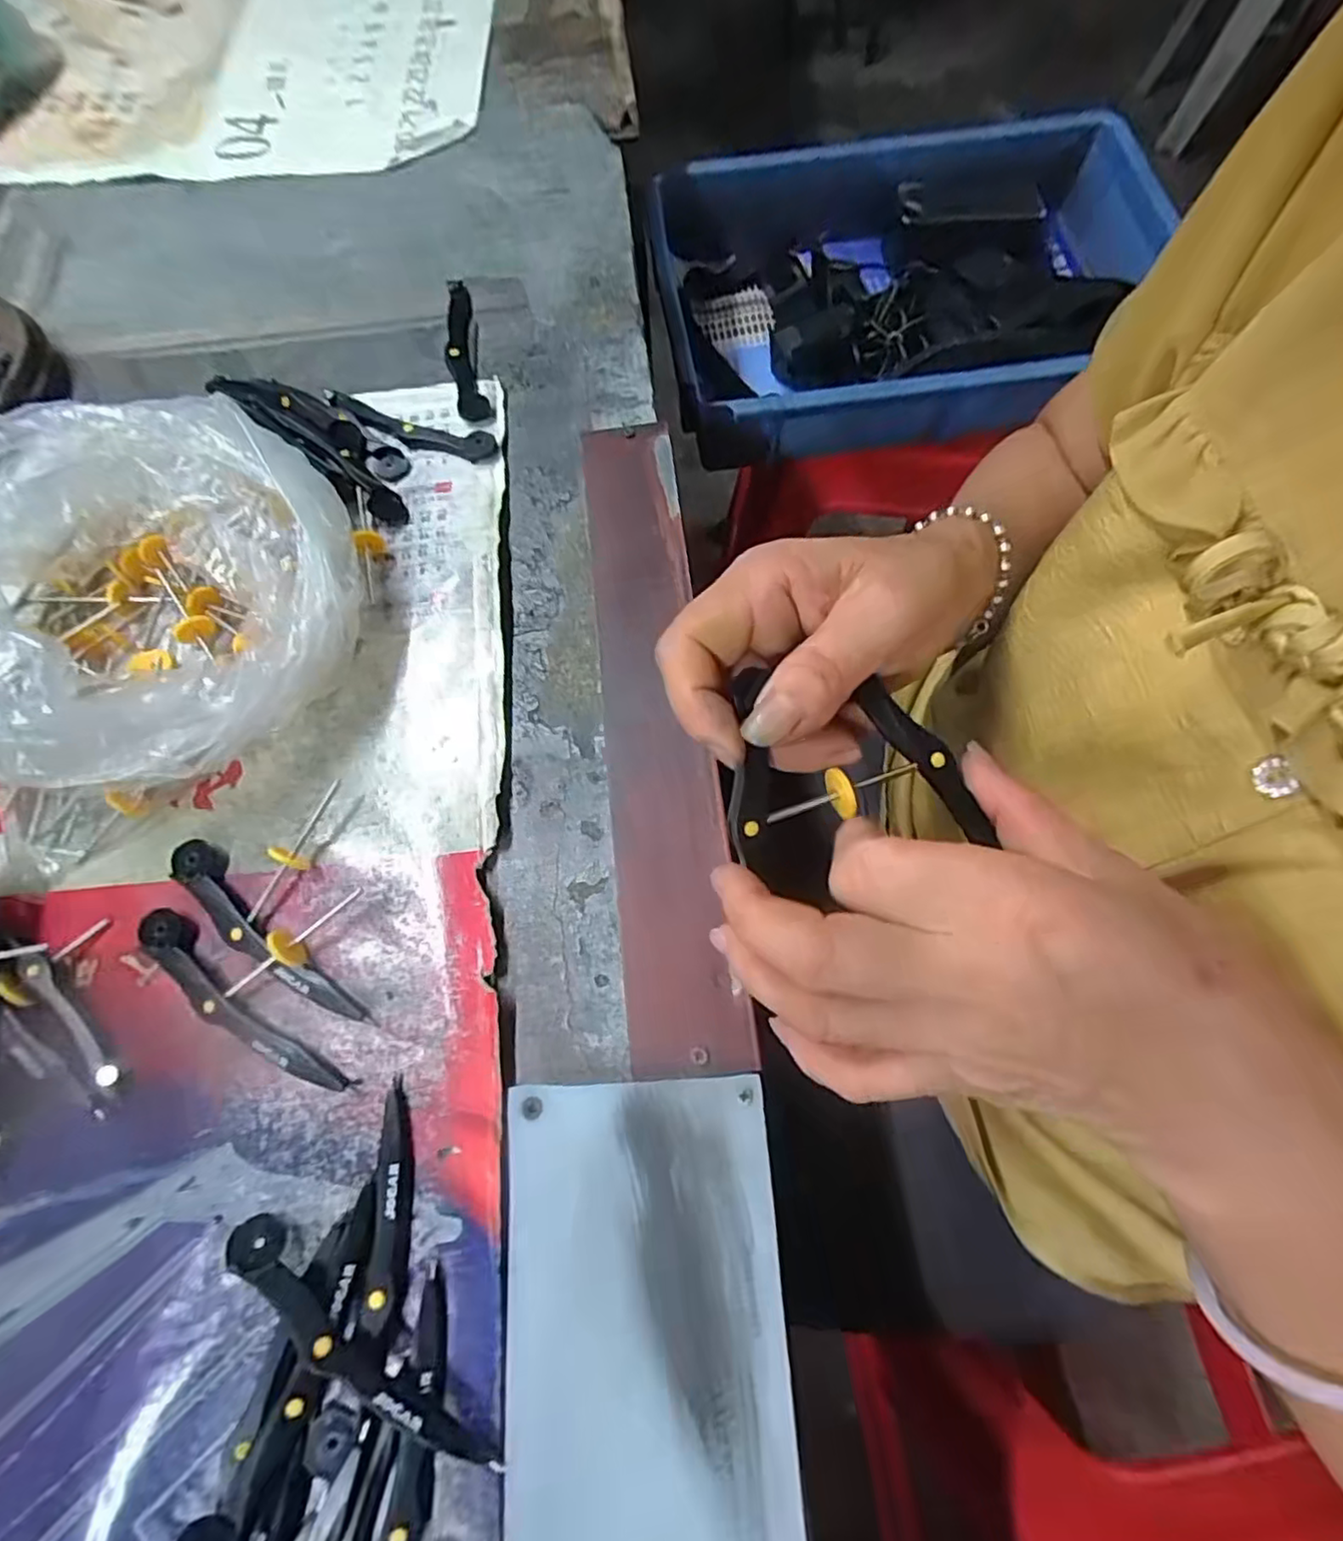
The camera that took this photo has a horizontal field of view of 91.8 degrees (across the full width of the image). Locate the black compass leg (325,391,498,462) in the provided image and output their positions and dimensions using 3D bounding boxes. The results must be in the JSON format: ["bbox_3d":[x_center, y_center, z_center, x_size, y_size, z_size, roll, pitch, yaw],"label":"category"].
[{"bbox_3d":[-0.147,-0.192,0.364,0.105,0.008,0.020,18,72,8],"label":"black compass leg"}]

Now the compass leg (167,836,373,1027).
[{"bbox_3d":[-0.170,0.069,0.272,0.112,0.009,0.018,40,76,15],"label":"compass leg"}]

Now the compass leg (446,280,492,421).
[{"bbox_3d":[-0.123,-0.247,0.380,0.018,0.009,0.113,-14,70,-3],"label":"compass leg"}]

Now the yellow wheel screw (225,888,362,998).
[{"bbox_3d":[-0.154,0.071,0.267,0.015,0.014,0.060,40,64,15],"label":"yellow wheel screw"}]

